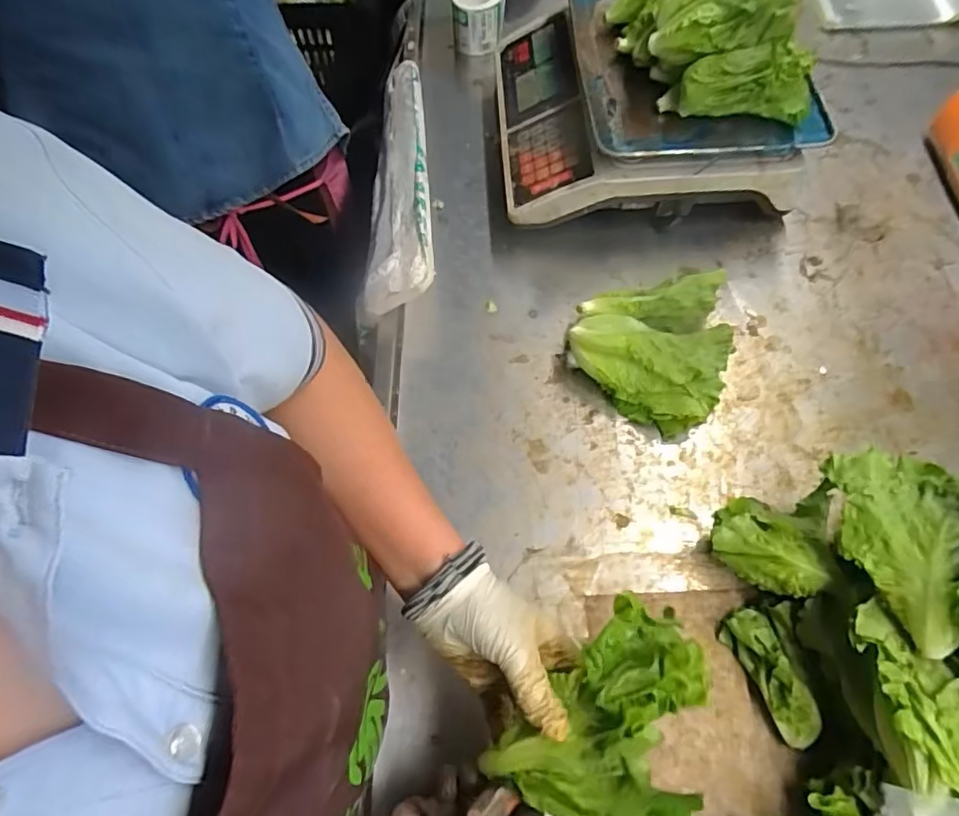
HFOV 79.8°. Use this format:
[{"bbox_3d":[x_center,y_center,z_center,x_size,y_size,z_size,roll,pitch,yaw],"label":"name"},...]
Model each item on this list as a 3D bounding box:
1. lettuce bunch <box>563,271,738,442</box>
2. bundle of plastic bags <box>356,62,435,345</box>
[{"bbox_3d":[0.175,-0.071,0.575,0.153,0.050,0.176,22,67,13],"label":"lettuce bunch"},{"bbox_3d":[-0.102,-0.263,0.671,0.085,0.075,0.385,-6,64,0],"label":"bundle of plastic bags"}]

